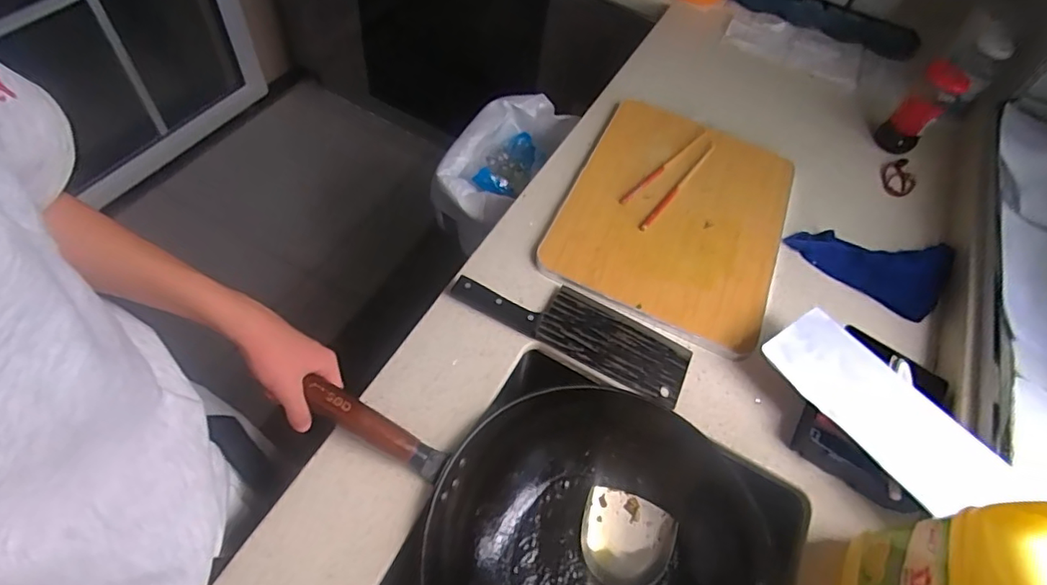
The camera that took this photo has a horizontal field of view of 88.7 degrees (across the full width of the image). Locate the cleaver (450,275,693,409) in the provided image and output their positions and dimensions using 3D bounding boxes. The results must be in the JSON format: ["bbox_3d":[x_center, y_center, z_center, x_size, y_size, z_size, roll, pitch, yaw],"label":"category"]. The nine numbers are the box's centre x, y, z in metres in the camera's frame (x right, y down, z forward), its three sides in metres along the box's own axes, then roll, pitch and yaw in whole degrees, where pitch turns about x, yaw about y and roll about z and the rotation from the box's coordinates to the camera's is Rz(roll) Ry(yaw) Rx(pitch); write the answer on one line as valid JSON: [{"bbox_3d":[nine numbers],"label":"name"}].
[{"bbox_3d":[0.061,0.039,0.654,0.290,0.018,0.086,28,58,5],"label":"cleaver"}]

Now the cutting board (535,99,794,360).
[{"bbox_3d":[0.218,-0.122,0.775,0.294,0.021,0.398,21,57,10],"label":"cutting board"}]

